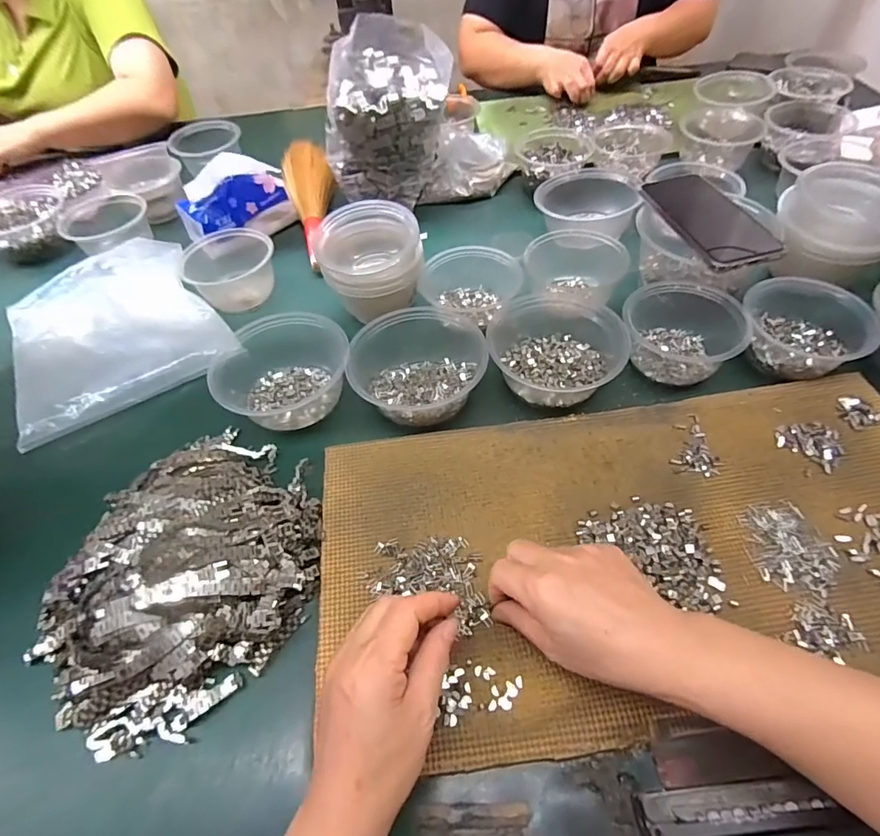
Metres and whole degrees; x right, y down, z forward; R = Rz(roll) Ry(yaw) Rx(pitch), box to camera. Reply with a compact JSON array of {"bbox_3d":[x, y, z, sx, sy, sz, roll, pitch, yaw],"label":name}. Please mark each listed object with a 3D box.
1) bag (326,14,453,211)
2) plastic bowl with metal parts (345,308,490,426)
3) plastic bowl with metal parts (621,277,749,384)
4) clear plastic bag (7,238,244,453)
[{"bbox_3d":[-0.070,-0.430,0.687,0.154,0.179,0.170,1,54,6],"label":"bag"},{"bbox_3d":[-0.023,-0.059,0.489,0.131,0.051,0.137,-2,54,3],"label":"plastic bowl with metal parts"},{"bbox_3d":[0.248,-0.096,0.490,0.114,0.052,0.115,-2,54,3],"label":"plastic bowl with metal parts"},{"bbox_3d":[-0.395,-0.115,0.576,0.227,0.031,0.260,-28,56,-15],"label":"clear plastic bag"}]

